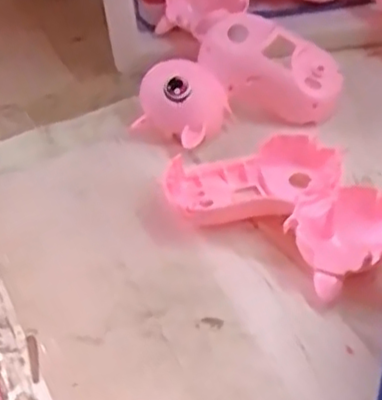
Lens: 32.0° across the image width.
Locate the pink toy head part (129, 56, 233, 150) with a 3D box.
[{"bbox_3d":[-0.007,-0.075,0.501,0.058,0.050,0.055,26,52,28],"label":"pink toy head part"}]

